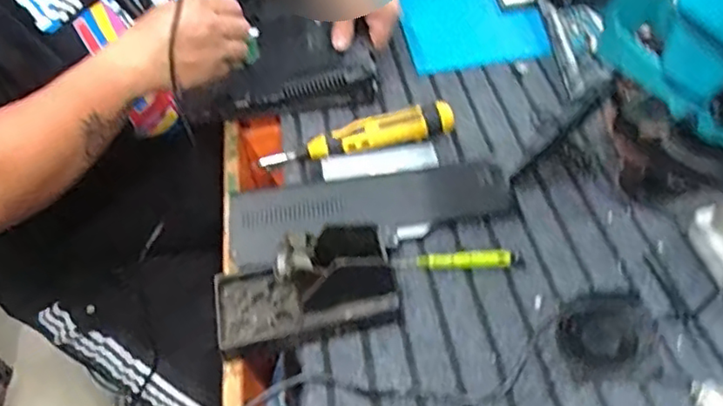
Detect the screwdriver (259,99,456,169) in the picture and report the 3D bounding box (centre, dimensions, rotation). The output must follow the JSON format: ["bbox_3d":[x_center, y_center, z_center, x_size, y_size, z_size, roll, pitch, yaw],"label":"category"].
[{"bbox_3d":[-0.005,-0.076,0.698,0.218,0.031,0.043,-9,47,-2],"label":"screwdriver"}]

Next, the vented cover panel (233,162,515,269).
[{"bbox_3d":[0.010,-0.001,0.646,0.280,0.014,0.087,-11,47,-4],"label":"vented cover panel"}]

